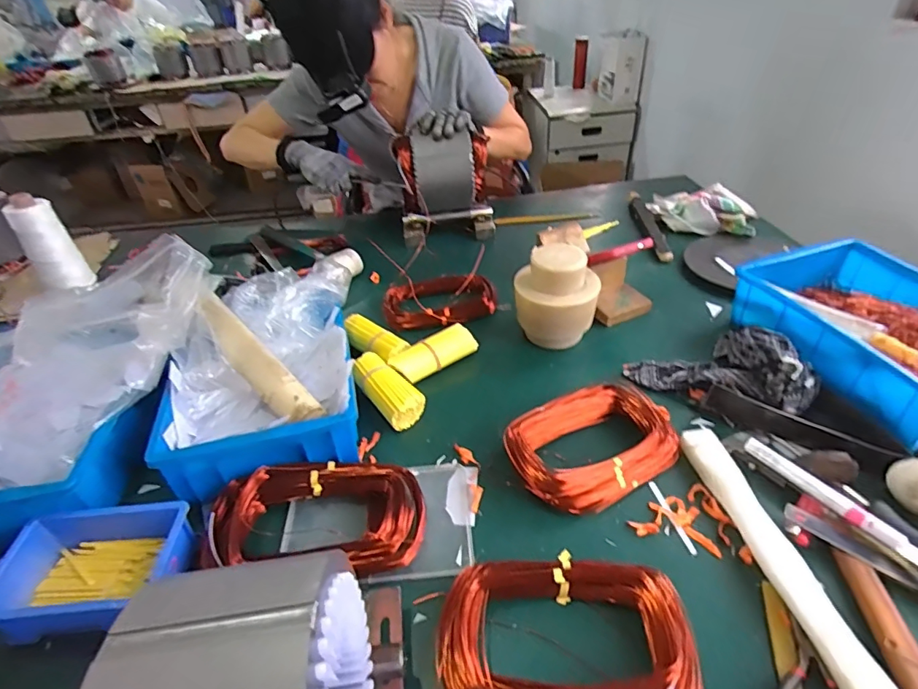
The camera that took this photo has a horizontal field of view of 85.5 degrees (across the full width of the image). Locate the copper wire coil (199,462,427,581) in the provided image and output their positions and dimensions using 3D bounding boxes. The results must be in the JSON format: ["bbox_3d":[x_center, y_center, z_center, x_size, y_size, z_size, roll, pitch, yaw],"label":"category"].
[{"bbox_3d":[-0.137,0.163,0.482,0.207,0.044,0.123,-1,39,5],"label":"copper wire coil"}]

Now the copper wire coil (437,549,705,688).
[{"bbox_3d":[0.079,0.226,0.391,0.191,0.040,0.126,-5,38,0],"label":"copper wire coil"}]

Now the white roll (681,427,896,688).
[{"bbox_3d":[0.275,0.190,0.426,0.034,0.029,0.297,-8,39,-4],"label":"white roll"}]

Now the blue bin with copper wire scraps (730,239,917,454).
[{"bbox_3d":[0.520,-0.013,0.618,0.214,0.089,0.293,-16,40,-13],"label":"blue bin with copper wire scraps"}]

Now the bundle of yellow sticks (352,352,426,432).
[{"bbox_3d":[-0.089,0.060,0.622,0.054,0.049,0.111,-26,43,-25],"label":"bundle of yellow sticks"}]

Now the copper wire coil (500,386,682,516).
[{"bbox_3d":[0.150,0.106,0.543,0.193,0.054,0.121,-22,41,-20],"label":"copper wire coil"}]

